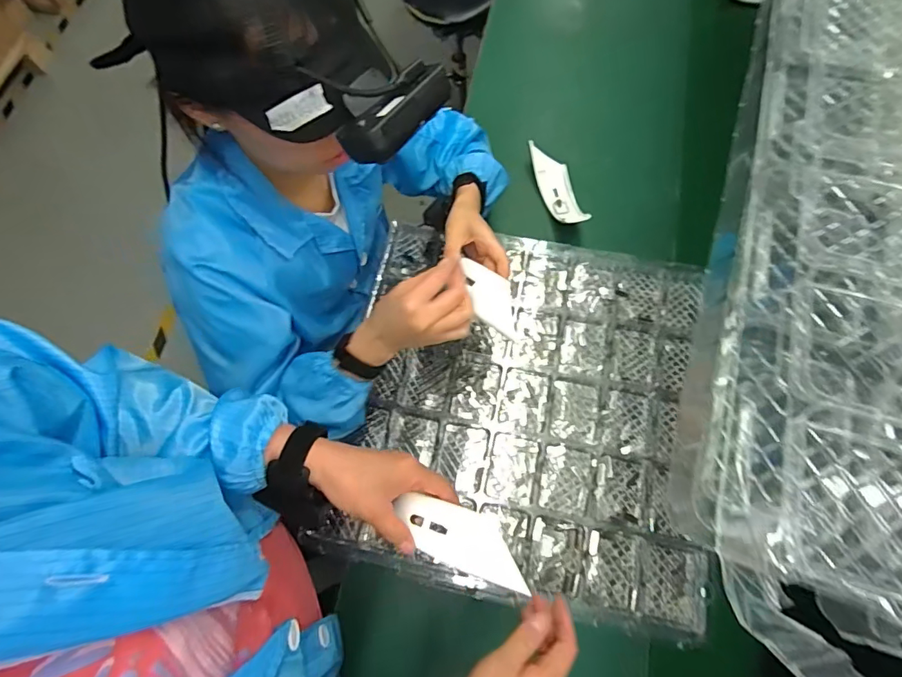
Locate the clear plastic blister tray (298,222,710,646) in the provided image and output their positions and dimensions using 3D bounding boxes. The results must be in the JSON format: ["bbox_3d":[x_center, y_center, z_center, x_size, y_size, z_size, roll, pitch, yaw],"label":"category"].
[{"bbox_3d":[0.099,0.092,0.672,0.471,0.034,0.502,7,72,5],"label":"clear plastic blister tray"}]

